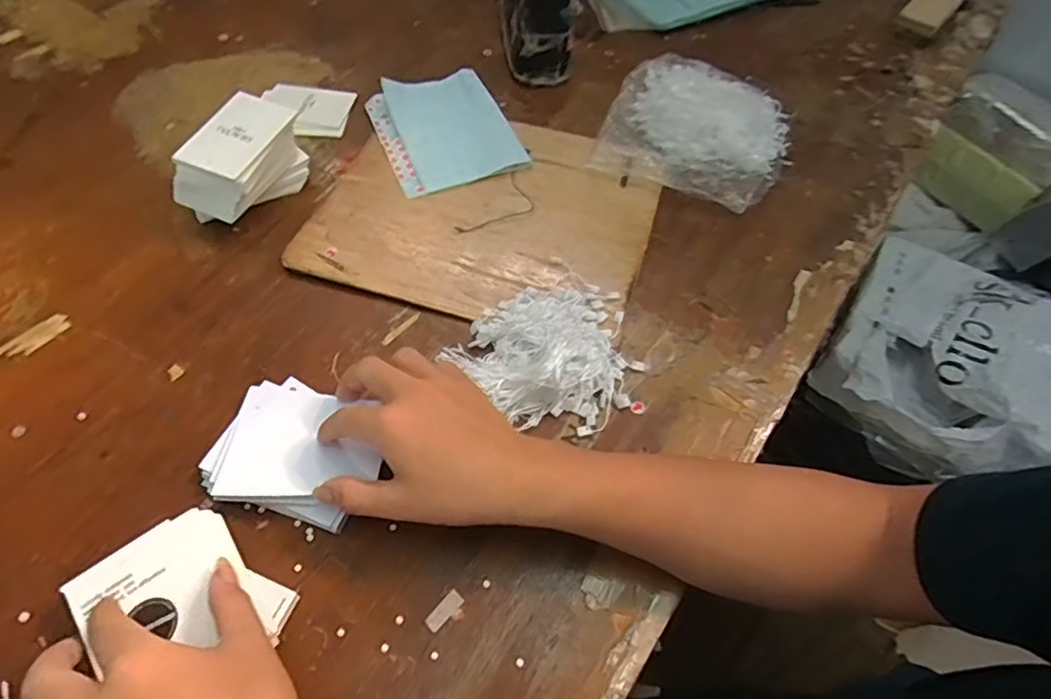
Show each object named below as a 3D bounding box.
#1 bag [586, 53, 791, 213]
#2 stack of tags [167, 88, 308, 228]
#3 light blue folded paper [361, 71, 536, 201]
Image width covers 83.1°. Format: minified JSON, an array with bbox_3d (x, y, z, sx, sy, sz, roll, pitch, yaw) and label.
[{"bbox_3d":[0.167,-0.214,0.577,0.171,0.035,0.163,19,59,11],"label":"bag"},{"bbox_3d":[-0.244,-0.160,0.517,0.070,0.063,0.101,18,58,10],"label":"stack of tags"},{"bbox_3d":[-0.081,-0.223,0.594,0.127,0.009,0.162,-20,60,-14],"label":"light blue folded paper"}]

